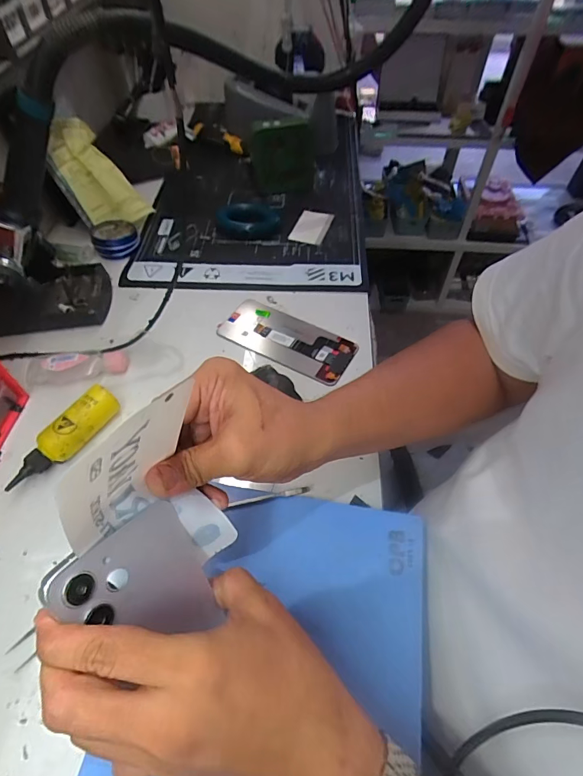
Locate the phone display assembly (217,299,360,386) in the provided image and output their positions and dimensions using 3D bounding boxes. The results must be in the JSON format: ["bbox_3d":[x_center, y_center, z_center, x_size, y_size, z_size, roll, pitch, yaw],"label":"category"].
[{"bbox_3d":[-0.007,-0.060,0.495,0.163,0.005,0.070,25,59,17],"label":"phone display assembly"}]

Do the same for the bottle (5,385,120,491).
[{"bbox_3d":[-0.218,0.049,0.403,0.028,0.034,0.115,27,59,18],"label":"bottle"}]

